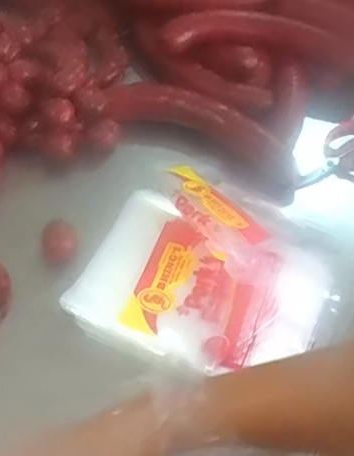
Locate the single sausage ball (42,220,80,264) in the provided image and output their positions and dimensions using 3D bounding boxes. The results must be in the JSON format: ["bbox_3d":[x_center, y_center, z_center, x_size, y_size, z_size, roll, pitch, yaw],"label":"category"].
[{"bbox_3d":[-0.106,0.014,0.522,0.032,0.029,0.035,3,51,-4],"label":"single sausage ball"}]

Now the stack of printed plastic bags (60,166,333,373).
[{"bbox_3d":[0.033,0.031,0.515,0.203,0.030,0.195,20,52,10],"label":"stack of printed plastic bags"}]

